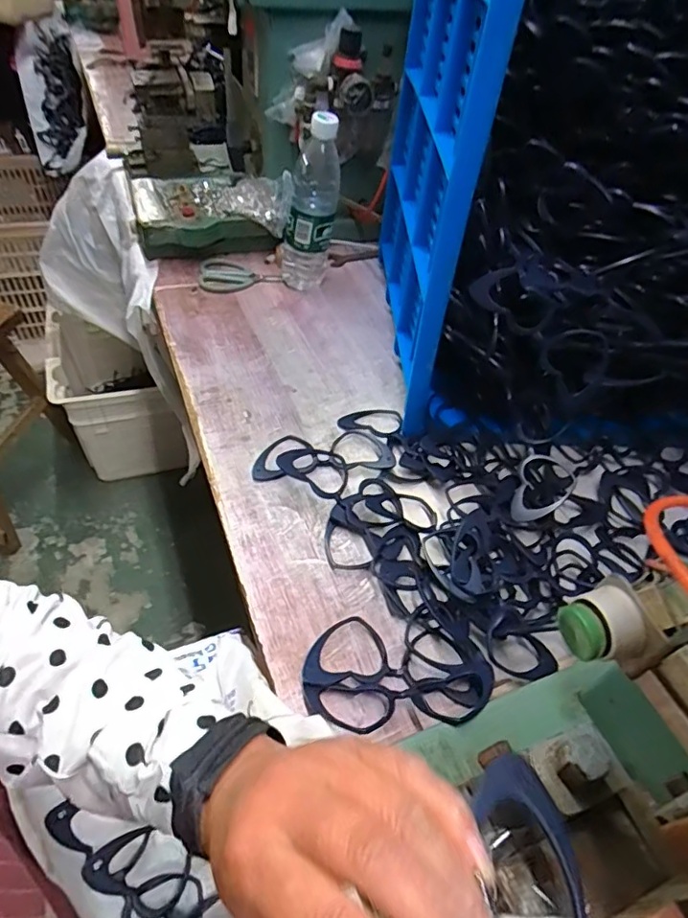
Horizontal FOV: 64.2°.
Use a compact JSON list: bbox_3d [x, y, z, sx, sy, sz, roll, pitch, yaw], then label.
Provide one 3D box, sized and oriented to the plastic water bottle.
[{"bbox_3d":[-0.049,-0.348,0.760,0.079,0.225,0.072,2,48,-5],"label":"plastic water bottle"}]

